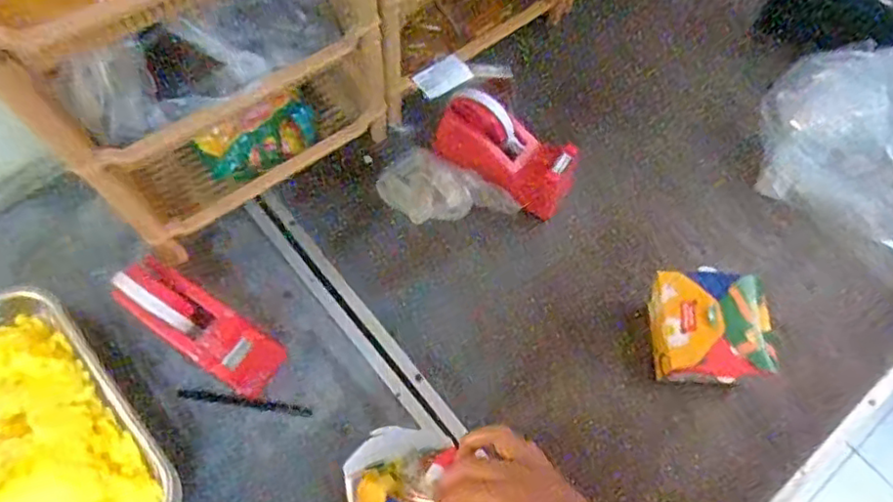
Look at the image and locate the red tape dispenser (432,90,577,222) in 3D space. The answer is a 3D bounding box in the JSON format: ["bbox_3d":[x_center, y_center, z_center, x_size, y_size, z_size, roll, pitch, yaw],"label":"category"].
[{"bbox_3d":[0.065,-0.110,0.692,0.161,0.068,0.077,34,69,-1],"label":"red tape dispenser"}]

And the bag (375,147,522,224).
[{"bbox_3d":[-0.005,-0.064,0.698,0.150,0.030,0.077,31,69,12],"label":"bag"}]

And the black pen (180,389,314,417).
[{"bbox_3d":[-0.201,0.150,0.621,0.130,0.011,0.009,8,66,2],"label":"black pen"}]

